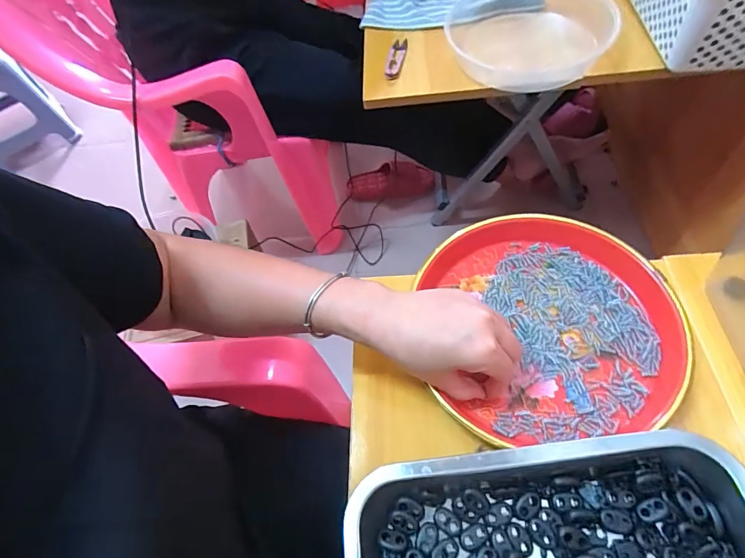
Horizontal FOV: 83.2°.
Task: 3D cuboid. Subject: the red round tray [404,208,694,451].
[{"bbox_3d":[0.151,0.031,0.359,0.197,0.034,0.194,-4,58,7],"label":"red round tray"}]

